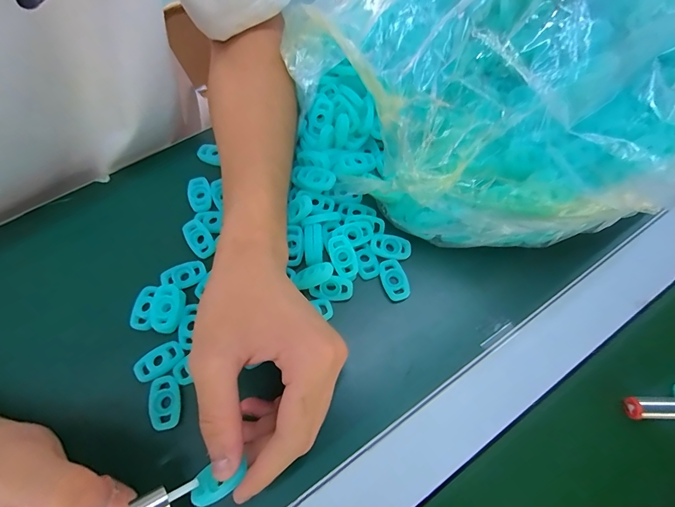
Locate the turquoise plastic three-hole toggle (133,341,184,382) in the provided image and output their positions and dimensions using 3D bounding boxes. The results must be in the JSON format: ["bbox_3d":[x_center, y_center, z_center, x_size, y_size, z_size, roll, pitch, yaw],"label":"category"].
[{"bbox_3d":[-0.122,0.073,0.247,0.032,0.005,0.017,-33,68,-15],"label":"turquoise plastic three-hole toggle"}]

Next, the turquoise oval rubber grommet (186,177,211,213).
[{"bbox_3d":[-0.116,-0.049,0.304,0.018,0.006,0.031,-17,65,-8],"label":"turquoise oval rubber grommet"}]

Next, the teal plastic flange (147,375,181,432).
[{"bbox_3d":[-0.112,0.096,0.234,0.018,0.005,0.032,-17,65,-8],"label":"teal plastic flange"}]

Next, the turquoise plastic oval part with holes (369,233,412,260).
[{"bbox_3d":[0.041,-0.005,0.283,0.031,0.007,0.018,11,65,6],"label":"turquoise plastic oval part with holes"}]

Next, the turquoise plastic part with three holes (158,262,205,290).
[{"bbox_3d":[-0.116,0.017,0.272,0.032,0.005,0.019,-24,66,-11],"label":"turquoise plastic part with three holes"}]

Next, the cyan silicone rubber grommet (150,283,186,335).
[{"bbox_3d":[-0.122,0.039,0.259,0.021,0.008,0.034,-3,64,-1],"label":"cyan silicone rubber grommet"}]

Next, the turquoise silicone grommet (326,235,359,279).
[{"bbox_3d":[0.004,0.002,0.272,0.018,0.004,0.032,-24,66,-11],"label":"turquoise silicone grommet"}]

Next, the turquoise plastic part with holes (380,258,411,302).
[{"bbox_3d":[0.043,0.020,0.275,0.018,0.006,0.031,-15,65,-7],"label":"turquoise plastic part with holes"}]

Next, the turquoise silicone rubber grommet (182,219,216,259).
[{"bbox_3d":[-0.109,-0.011,0.285,0.018,0.004,0.031,-36,85,-4],"label":"turquoise silicone rubber grommet"}]

